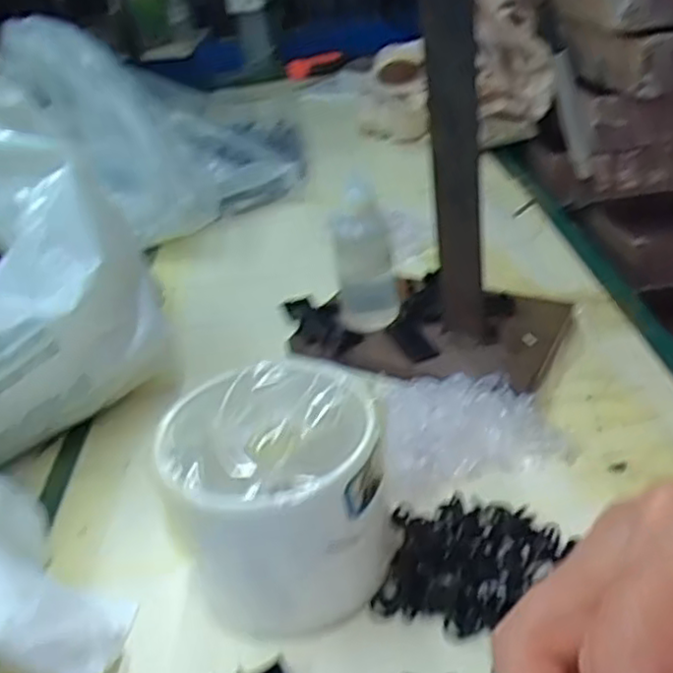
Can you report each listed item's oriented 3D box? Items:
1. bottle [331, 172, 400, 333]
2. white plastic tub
[{"bbox_3d":[0.017,-0.048,0.408,0.034,0.093,0.032,-6,32,2],"label":"bottle"},{"bbox_3d":[-0.022,0.064,0.276,0.078,0.067,0.091,-8,32,-2],"label":"white plastic tub"}]

